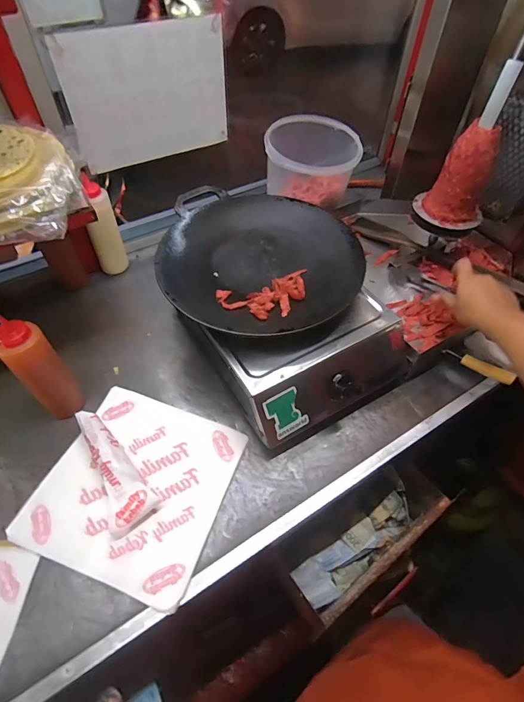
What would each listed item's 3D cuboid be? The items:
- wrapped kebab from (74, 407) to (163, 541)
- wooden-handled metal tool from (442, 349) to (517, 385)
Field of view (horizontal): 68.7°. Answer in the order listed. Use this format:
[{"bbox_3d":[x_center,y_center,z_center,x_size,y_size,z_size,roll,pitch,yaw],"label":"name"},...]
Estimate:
[{"bbox_3d":[-0.216,0.162,0.556,0.065,0.037,0.188,-26,57,-21],"label":"wrapped kebab"},{"bbox_3d":[0.363,0.025,0.646,0.014,0.023,0.115,-35,44,-23],"label":"wooden-handled metal tool"}]

